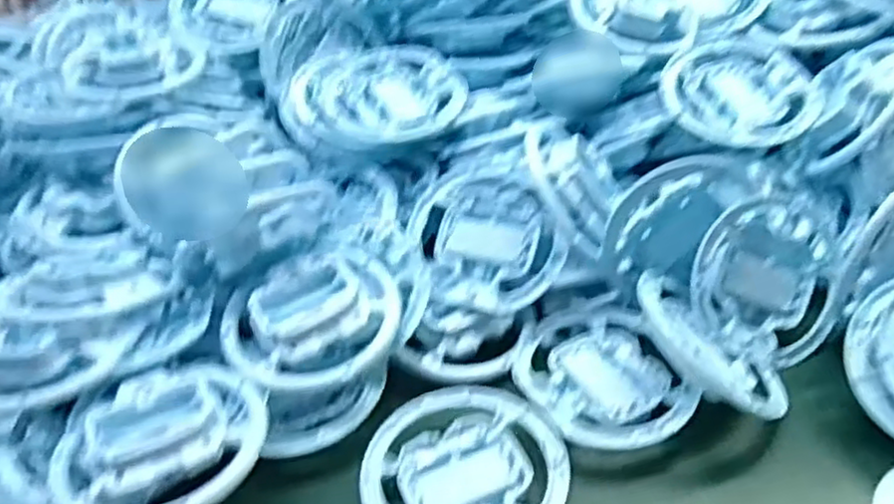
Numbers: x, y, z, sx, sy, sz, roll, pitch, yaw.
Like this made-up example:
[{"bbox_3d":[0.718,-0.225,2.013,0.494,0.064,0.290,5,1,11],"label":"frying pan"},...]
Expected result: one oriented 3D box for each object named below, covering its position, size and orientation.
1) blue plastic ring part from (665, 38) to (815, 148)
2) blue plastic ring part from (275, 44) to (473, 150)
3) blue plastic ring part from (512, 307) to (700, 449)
[{"bbox_3d":[0.210,-0.115,0.509,0.103,0.020,0.106,18,58,17],"label":"blue plastic ring part"},{"bbox_3d":[-0.051,-0.122,0.543,0.137,0.028,0.113,14,42,22],"label":"blue plastic ring part"},{"bbox_3d":[0.089,0.074,0.418,0.090,0.016,0.099,-3,38,2],"label":"blue plastic ring part"}]

